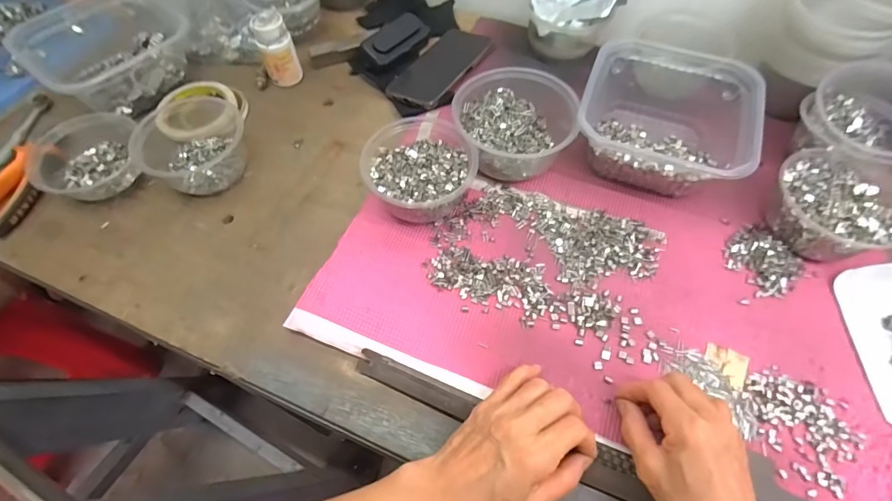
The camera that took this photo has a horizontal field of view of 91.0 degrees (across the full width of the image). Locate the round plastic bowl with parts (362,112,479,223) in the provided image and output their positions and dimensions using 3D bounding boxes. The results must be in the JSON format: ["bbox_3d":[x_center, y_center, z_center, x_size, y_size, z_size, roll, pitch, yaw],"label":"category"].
[{"bbox_3d":[-0.031,-0.086,0.470,0.116,0.062,0.129,-29,63,-14],"label":"round plastic bowl with parts"}]

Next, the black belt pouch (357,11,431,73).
[{"bbox_3d":[-0.073,-0.290,0.611,0.046,0.036,0.113,40,68,22],"label":"black belt pouch"}]

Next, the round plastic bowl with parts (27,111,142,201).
[{"bbox_3d":[-0.406,-0.104,0.510,0.110,0.050,0.115,-1,60,1],"label":"round plastic bowl with parts"}]

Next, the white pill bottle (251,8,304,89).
[{"bbox_3d":[-0.220,-0.261,0.574,0.044,0.084,0.044,-16,61,-8],"label":"white pill bottle"}]

